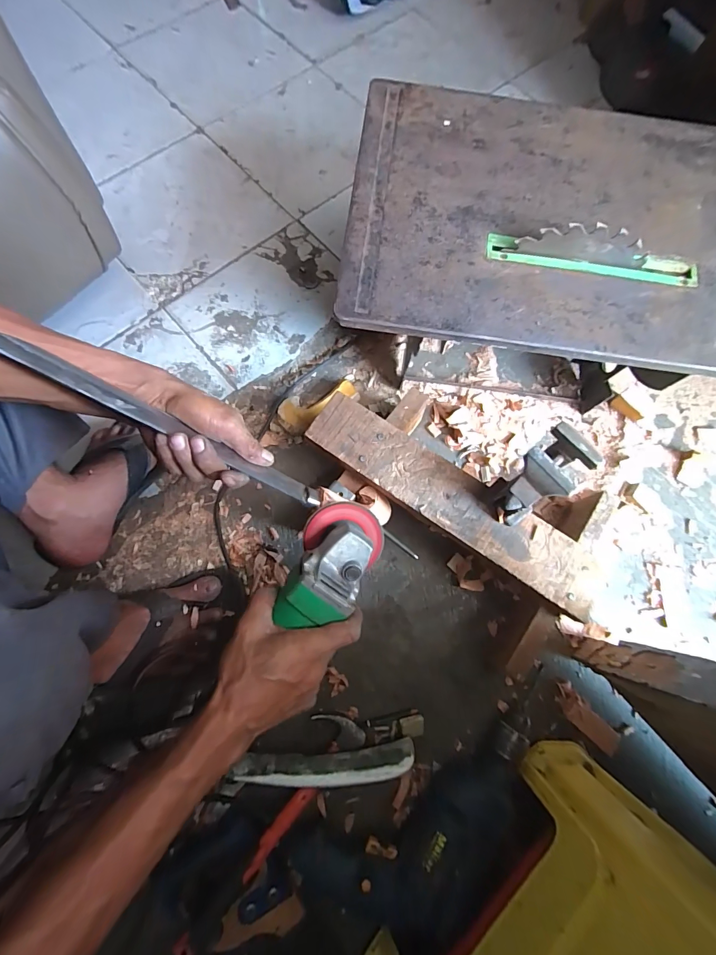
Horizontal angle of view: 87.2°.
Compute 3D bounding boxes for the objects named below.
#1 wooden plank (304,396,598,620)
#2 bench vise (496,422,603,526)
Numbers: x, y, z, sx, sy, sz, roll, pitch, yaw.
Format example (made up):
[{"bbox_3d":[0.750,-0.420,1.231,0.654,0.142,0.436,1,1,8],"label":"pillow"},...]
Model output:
[{"bbox_3d":[0.118,0.031,0.485,0.398,0.033,0.080,34,76,7],"label":"wooden plank"},{"bbox_3d":[0.209,0.001,0.439,0.115,0.088,0.060,-42,80,-12],"label":"bench vise"}]

